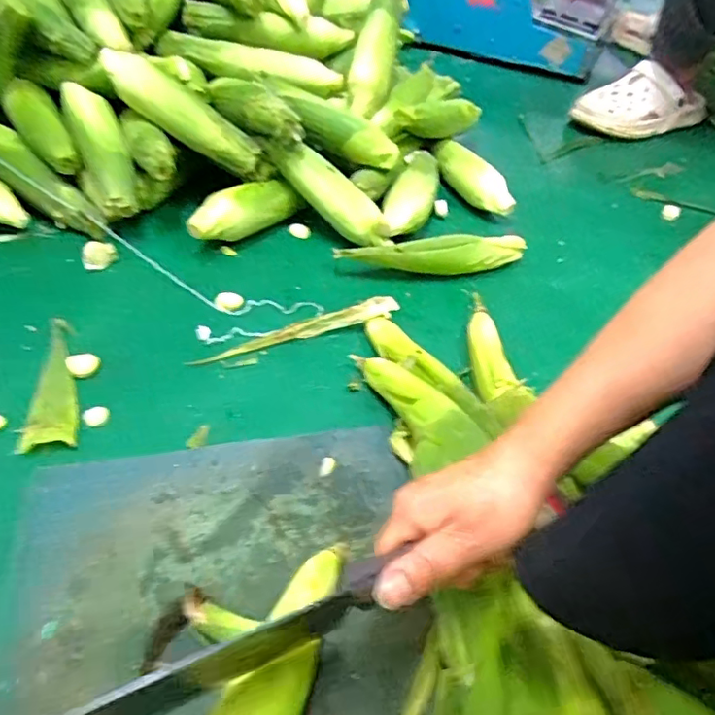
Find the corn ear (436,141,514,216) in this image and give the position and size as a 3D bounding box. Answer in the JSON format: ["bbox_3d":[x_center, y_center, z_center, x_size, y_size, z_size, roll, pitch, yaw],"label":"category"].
[{"bbox_3d":[0.171,-0.261,0.840,0.057,0.056,0.156,-18,50,-22],"label":"corn ear"}]

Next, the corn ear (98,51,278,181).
[{"bbox_3d":[-0.217,-0.310,0.716,0.251,0.048,0.063,35,48,-2],"label":"corn ear"}]

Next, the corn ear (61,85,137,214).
[{"bbox_3d":[-0.323,-0.268,0.712,0.055,0.048,0.208,-20,69,-23],"label":"corn ear"}]

